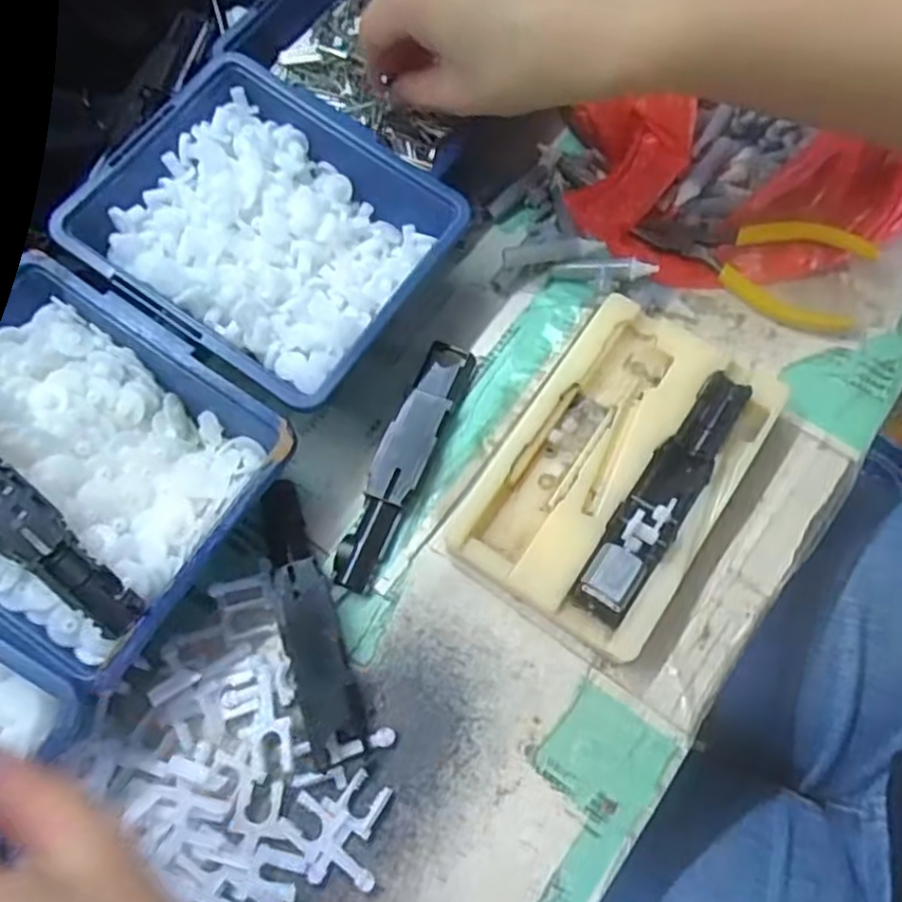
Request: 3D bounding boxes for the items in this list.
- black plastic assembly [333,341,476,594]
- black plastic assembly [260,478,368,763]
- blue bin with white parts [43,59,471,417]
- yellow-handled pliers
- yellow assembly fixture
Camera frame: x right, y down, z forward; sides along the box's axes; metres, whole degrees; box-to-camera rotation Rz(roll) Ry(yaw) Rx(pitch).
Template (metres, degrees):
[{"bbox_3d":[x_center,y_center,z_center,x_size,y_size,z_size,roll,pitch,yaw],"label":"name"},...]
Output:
[{"bbox_3d":[-0.021,0.004,0.317,0.022,0.013,0.118,19,71,10],"label":"black plastic assembly"},{"bbox_3d":[-0.060,0.064,0.296,0.023,0.014,0.110,-19,69,-5],"label":"black plastic assembly"},{"bbox_3d":[-0.078,-0.094,0.324,0.137,0.059,0.122,31,73,13],"label":"blue bin with white parts"},{"bbox_3d":[0.142,-0.092,0.342,0.105,0.018,0.043,19,71,10],"label":"yellow-handled pliers"},{"bbox_3d":[0.071,0.008,0.306,0.088,0.027,0.137,32,73,14],"label":"yellow assembly fixture"}]

